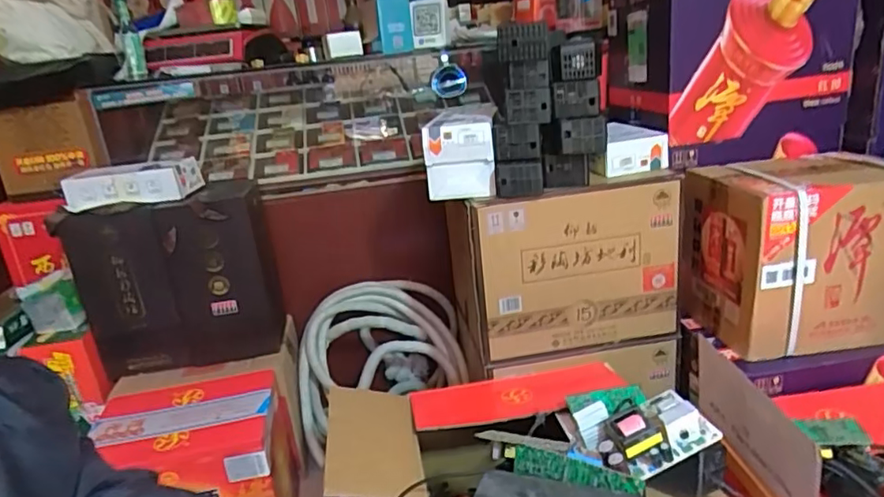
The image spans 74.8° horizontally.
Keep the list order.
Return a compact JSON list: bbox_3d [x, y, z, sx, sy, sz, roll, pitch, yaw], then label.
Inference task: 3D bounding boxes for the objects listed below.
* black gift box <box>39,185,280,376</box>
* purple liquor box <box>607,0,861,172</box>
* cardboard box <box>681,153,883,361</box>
[{"bbox_3d":[-0.553,0.053,1.272,0.384,0.349,0.211,-7,20,-2],"label":"black gift box"},{"bbox_3d":[0.553,-0.381,1.143,0.373,0.362,0.260,-7,20,-2],"label":"purple liquor box"},{"bbox_3d":[0.626,0.002,1.020,0.321,0.278,0.229,-8,20,-4],"label":"cardboard box"}]

